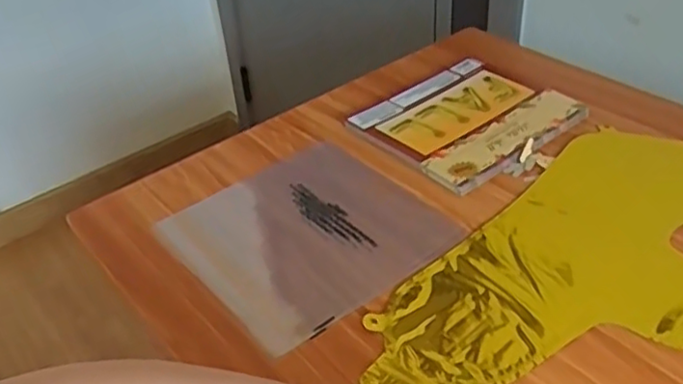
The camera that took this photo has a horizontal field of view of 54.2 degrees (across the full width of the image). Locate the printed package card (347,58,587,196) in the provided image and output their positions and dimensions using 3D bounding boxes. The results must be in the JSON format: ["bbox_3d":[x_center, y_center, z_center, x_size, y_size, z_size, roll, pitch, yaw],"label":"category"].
[{"bbox_3d":[0.129,-0.075,0.680,0.183,0.017,0.161,-29,43,-27],"label":"printed package card"}]

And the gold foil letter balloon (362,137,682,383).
[{"bbox_3d":[0.205,0.051,0.521,0.421,0.008,0.190,-30,44,-28],"label":"gold foil letter balloon"}]

